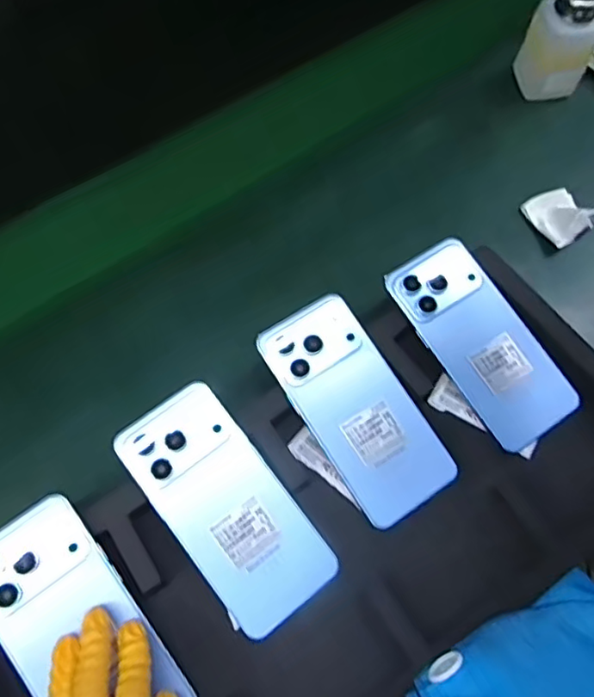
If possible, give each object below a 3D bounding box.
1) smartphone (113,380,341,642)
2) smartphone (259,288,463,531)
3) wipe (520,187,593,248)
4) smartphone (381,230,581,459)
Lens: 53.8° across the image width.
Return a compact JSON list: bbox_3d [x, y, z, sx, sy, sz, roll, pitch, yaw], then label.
[{"bbox_3d":[-0.048,0.106,0.399,0.077,0.005,0.164,-36,82,-16],"label":"smartphone"},{"bbox_3d":[0.043,0.042,0.427,0.075,0.006,0.163,-31,81,-14],"label":"smartphone"},{"bbox_3d":[0.239,-0.123,0.529,0.044,0.021,0.059,-26,66,-12],"label":"wipe"},{"bbox_3d":[0.144,-0.006,0.455,0.077,0.009,0.164,-31,80,-14],"label":"smartphone"}]

